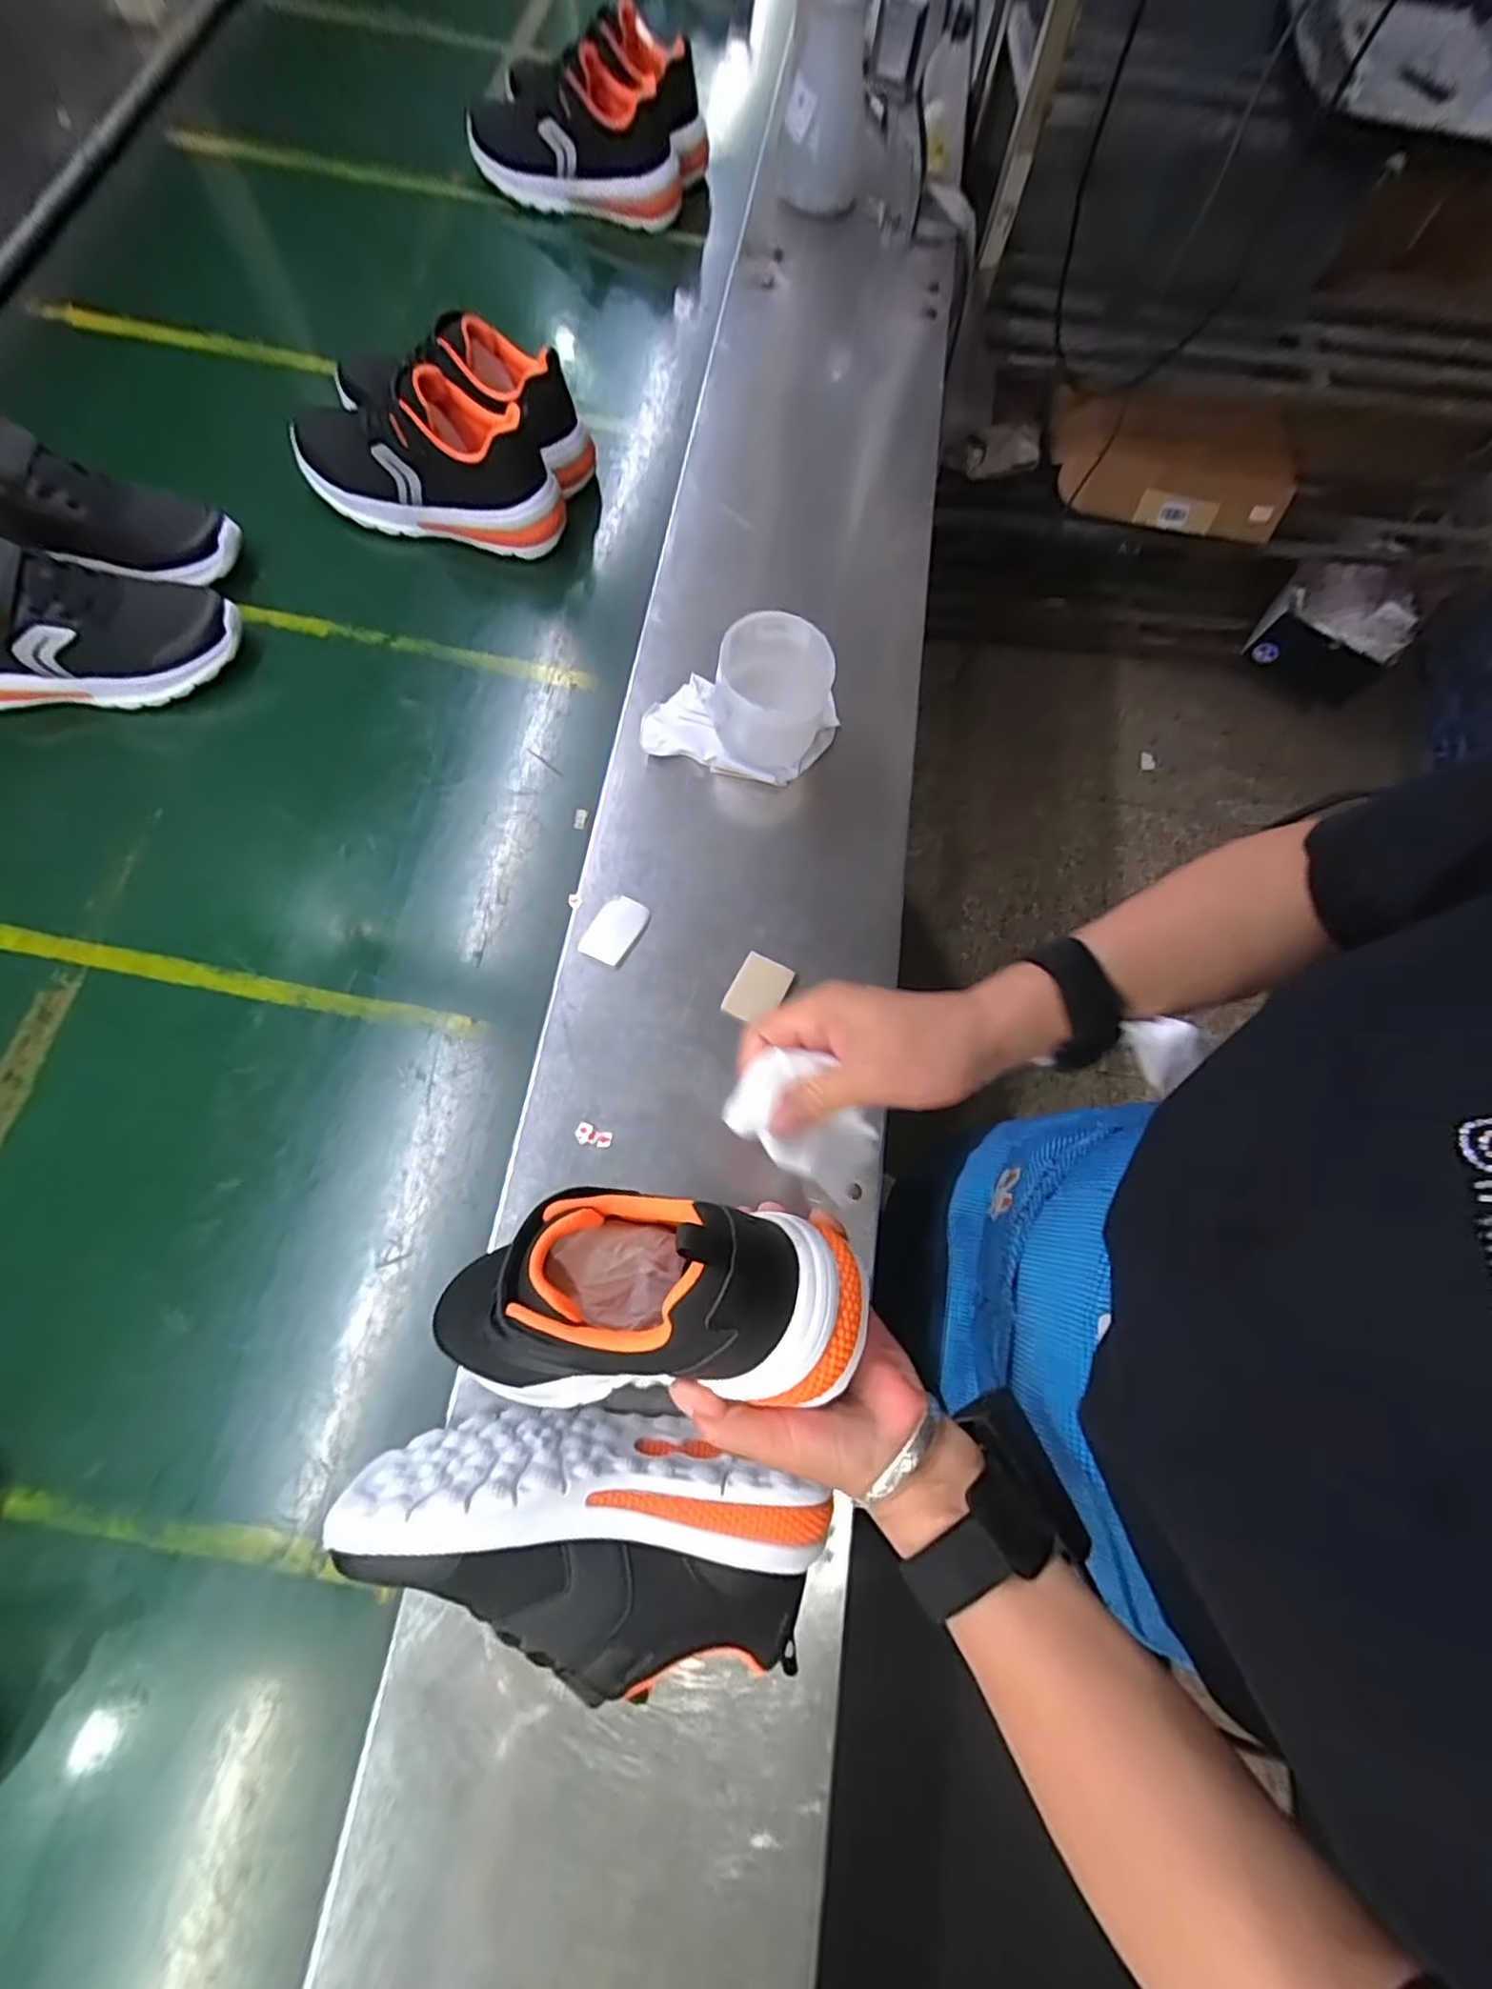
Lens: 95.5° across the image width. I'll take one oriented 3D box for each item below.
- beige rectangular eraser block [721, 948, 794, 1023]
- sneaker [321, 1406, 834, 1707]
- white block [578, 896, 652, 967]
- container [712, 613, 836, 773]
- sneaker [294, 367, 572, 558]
[{"bbox_3d":[0.010,-0.004,0.537,0.039,0.008,0.054,28,73,5],"label":"beige rectangular eraser block"},{"bbox_3d":[-0.086,0.305,0.379,0.244,0.110,0.114,6,73,-2],"label":"sneaker"},{"bbox_3d":[-0.104,-0.052,0.541,0.037,0.009,0.058,24,73,4],"label":"white block"},{"bbox_3d":[0.020,-0.247,0.573,0.088,0.098,0.095,1,73,-4],"label":"container"},{"bbox_3d":[-0.320,-0.517,0.652,0.275,0.129,0.099,19,73,2],"label":"sneaker"}]

